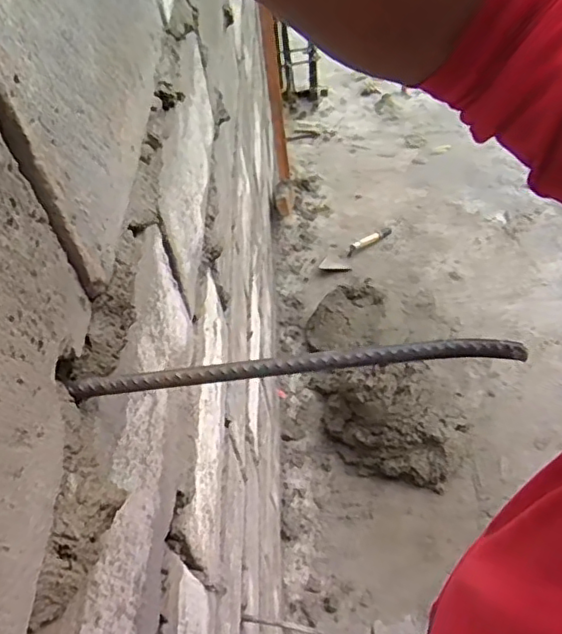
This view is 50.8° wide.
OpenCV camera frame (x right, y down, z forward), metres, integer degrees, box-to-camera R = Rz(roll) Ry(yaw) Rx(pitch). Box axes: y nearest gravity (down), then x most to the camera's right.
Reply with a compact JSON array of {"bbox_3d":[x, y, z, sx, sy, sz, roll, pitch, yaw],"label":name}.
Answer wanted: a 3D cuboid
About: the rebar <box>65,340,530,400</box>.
[{"bbox_3d":[0.004,0.030,0.355,0.271,0.019,0.013,-3,50,4],"label":"rebar"}]

